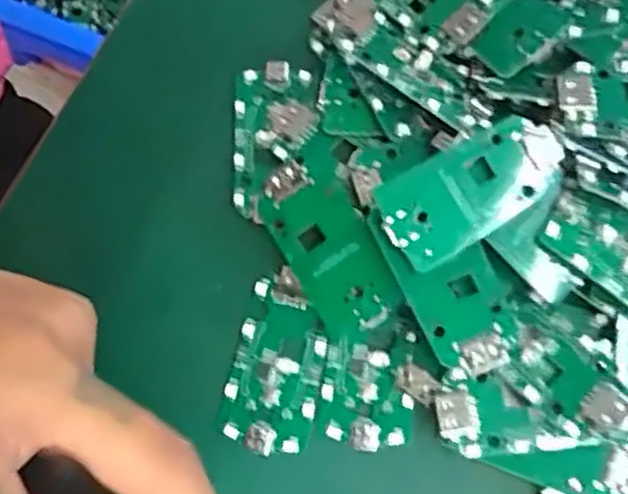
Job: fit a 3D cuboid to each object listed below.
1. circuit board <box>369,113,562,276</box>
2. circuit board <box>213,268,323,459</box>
[{"bbox_3d":[0.053,-0.019,0.237,0.064,0.004,0.031,-30,87,-6],"label":"circuit board"},{"bbox_3d":[-0.012,0.041,0.249,0.032,0.004,0.060,15,78,3],"label":"circuit board"}]

